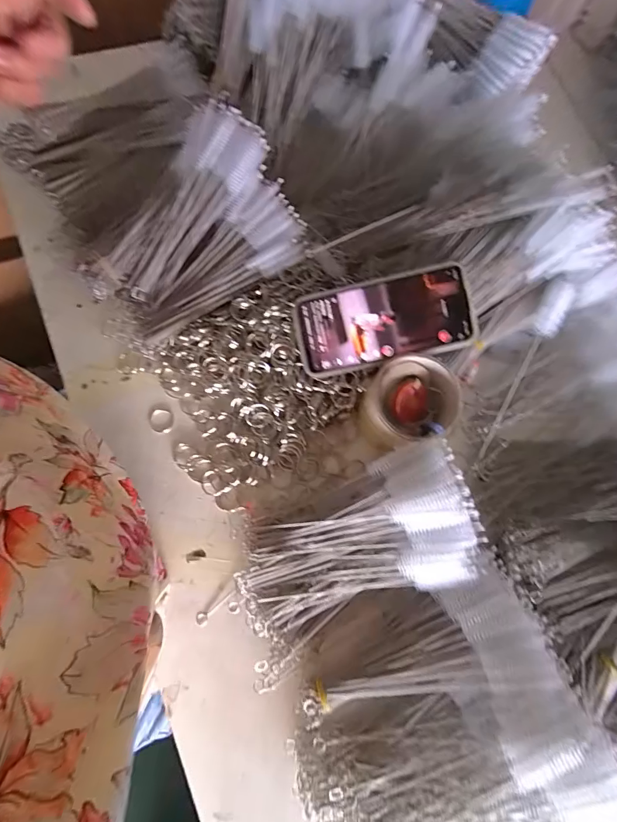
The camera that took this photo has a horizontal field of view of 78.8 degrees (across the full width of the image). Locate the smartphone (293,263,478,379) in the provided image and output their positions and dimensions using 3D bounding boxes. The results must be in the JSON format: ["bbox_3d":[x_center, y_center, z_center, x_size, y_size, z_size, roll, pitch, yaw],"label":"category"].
[{"bbox_3d":[0.071,-0.086,0.360,0.163,0.008,0.080,-12,93,6],"label":"smartphone"}]

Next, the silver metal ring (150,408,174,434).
[{"bbox_3d":[-0.154,0.010,0.394,0.024,0.004,0.025,0,75,-2],"label":"silver metal ring"}]

